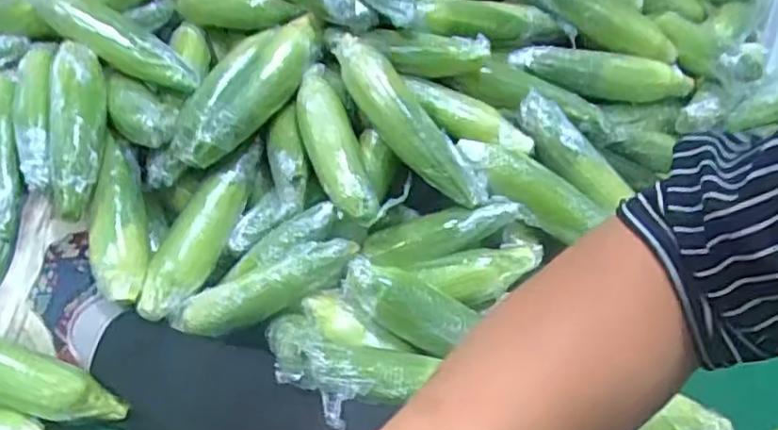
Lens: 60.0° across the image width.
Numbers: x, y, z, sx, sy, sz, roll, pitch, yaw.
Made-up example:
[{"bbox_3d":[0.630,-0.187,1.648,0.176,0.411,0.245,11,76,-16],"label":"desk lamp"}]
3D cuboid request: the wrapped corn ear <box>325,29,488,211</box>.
[{"bbox_3d":[0.015,-0.105,0.740,0.052,0.043,0.249,-30,76,-35],"label":"wrapped corn ear"}]

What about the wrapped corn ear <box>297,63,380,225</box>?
[{"bbox_3d":[-0.061,-0.078,0.734,0.055,0.044,0.212,-12,59,-16],"label":"wrapped corn ear"}]

